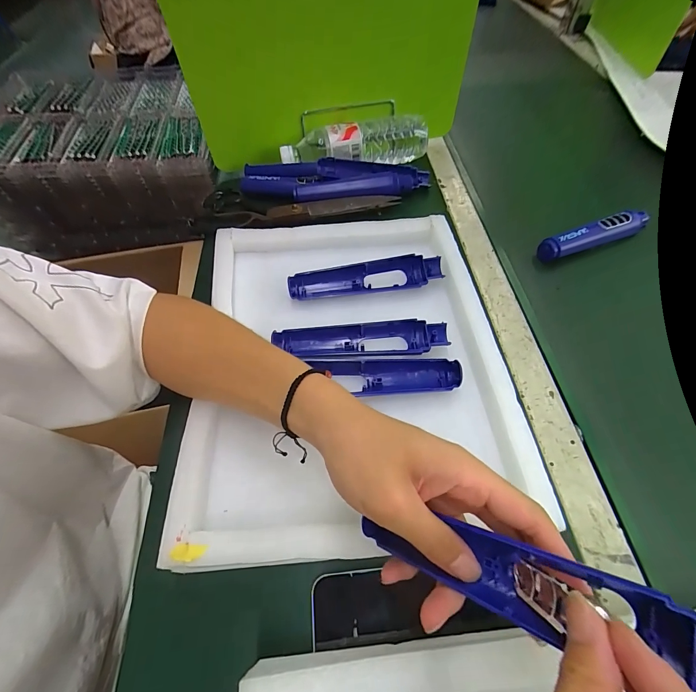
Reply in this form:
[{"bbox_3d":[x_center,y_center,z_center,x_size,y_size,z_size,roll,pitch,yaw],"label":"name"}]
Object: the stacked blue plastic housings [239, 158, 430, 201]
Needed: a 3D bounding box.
[{"bbox_3d":[-0.020,-0.245,0.510,0.273,0.033,0.070,-1,57,1],"label":"stacked blue plastic housings"}]

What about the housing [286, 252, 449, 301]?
[{"bbox_3d":[0.019,-0.077,0.392,0.169,0.020,0.032,-6,57,-3],"label":"housing"}]

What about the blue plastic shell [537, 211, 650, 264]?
[{"bbox_3d":[0.338,-0.151,0.466,0.183,0.034,0.027,-22,59,-12],"label":"blue plastic shell"}]

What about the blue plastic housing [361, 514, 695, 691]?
[{"bbox_3d":[0.085,0.121,0.178,0.172,0.024,0.033,-1,51,38],"label":"blue plastic housing"}]

